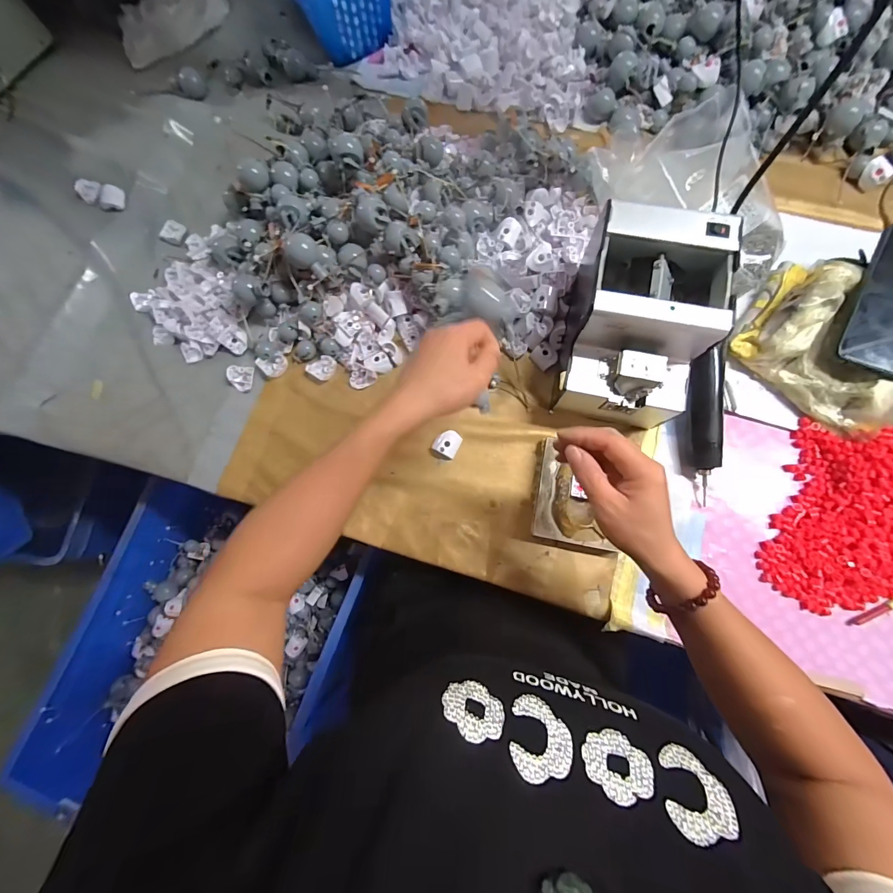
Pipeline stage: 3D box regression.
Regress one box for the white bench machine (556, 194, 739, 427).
[{"bbox_3d":[0.204,-0.132,0.416,0.124,0.142,0.192,13,79,6],"label":"white bench machine"}]

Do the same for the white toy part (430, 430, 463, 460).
[{"bbox_3d":[0.000,-0.003,0.461,0.029,0.016,0.034,26,81,8],"label":"white toy part"}]

